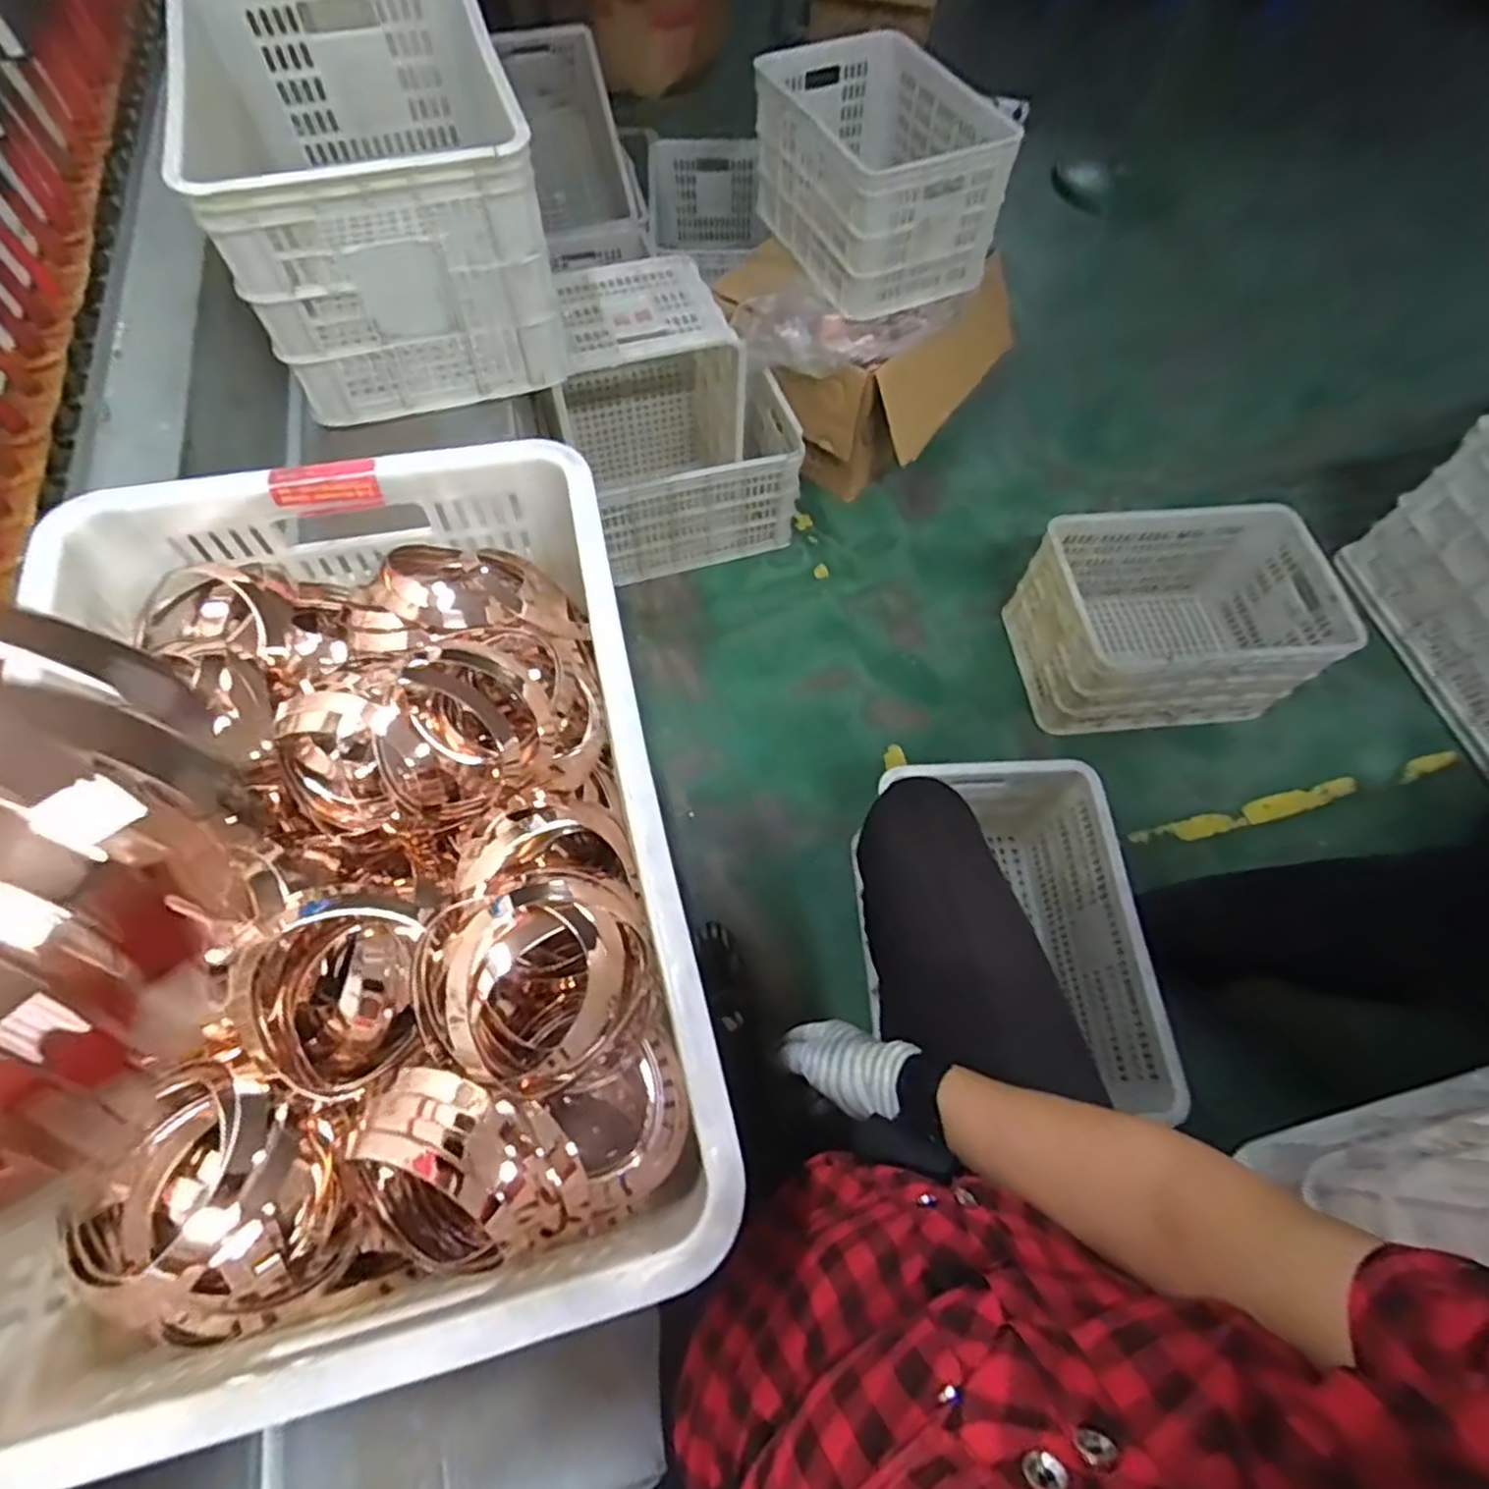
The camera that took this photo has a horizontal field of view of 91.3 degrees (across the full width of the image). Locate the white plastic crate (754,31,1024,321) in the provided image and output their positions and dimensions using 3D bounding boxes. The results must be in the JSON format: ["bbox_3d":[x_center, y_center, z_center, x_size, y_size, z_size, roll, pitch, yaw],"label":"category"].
[{"bbox_3d":[0.264,-1.179,1.515,0.326,0.269,0.562,-20,64,-11],"label":"white plastic crate"}]

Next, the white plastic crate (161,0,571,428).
[{"bbox_3d":[-0.478,-0.711,0.936,0.357,0.284,0.513,-19,64,-10],"label":"white plastic crate"}]

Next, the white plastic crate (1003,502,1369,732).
[{"bbox_3d":[0.876,-0.255,1.524,0.511,0.300,0.375,-7,62,-4],"label":"white plastic crate"}]

